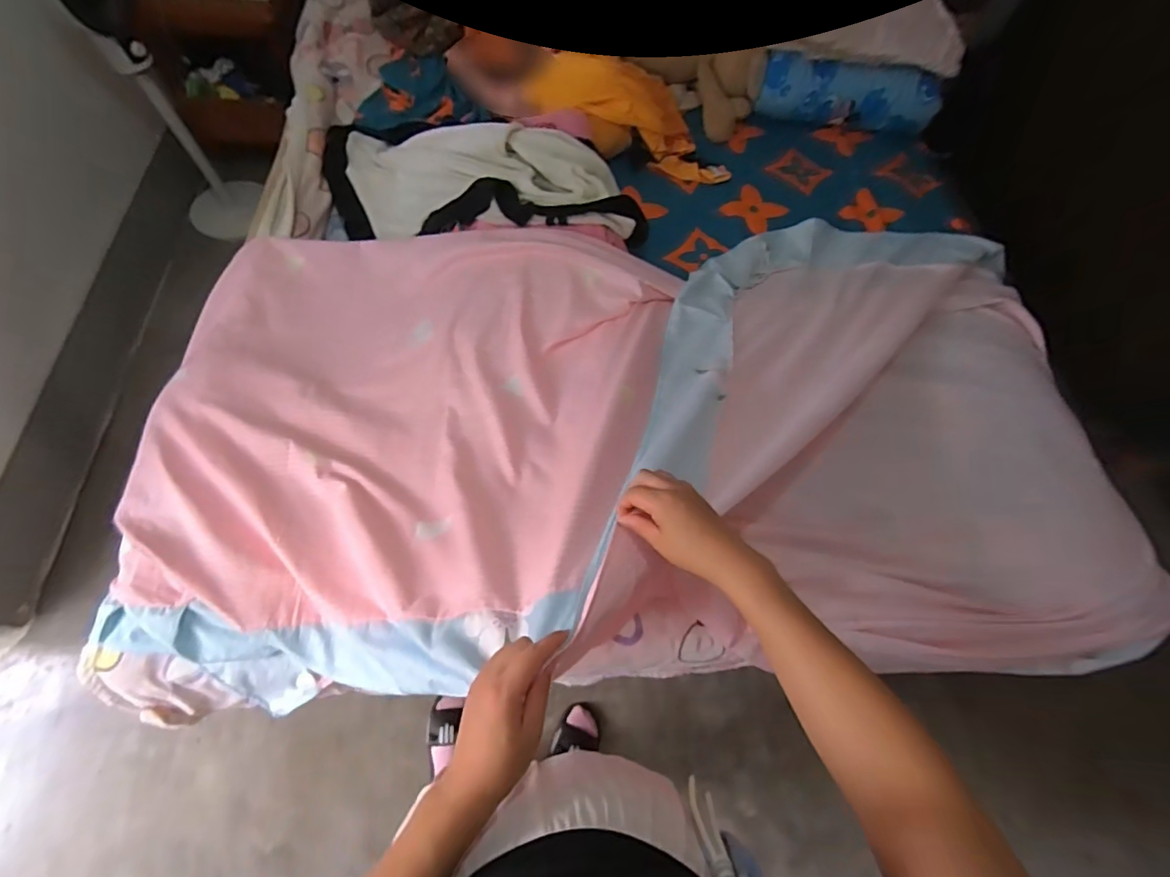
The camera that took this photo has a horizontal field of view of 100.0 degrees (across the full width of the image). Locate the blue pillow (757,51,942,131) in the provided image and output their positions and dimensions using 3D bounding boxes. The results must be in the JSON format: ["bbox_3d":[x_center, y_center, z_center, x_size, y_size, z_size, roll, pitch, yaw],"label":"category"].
[{"bbox_3d":[0.705,-0.917,1.319,0.483,0.148,0.118,9,65,-1],"label":"blue pillow"}]

